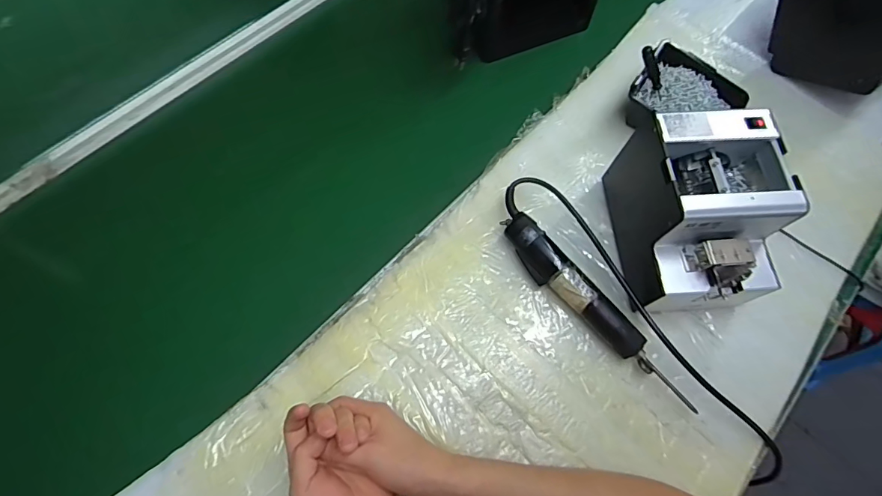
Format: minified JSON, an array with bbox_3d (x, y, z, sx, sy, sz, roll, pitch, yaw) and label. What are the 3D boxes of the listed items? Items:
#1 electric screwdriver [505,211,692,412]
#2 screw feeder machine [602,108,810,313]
[{"bbox_3d":[0.170,0.069,0.503,0.043,0.039,0.279,-37,72,-16],"label":"electric screwdriver"},{"bbox_3d":[0.281,-0.037,0.493,0.130,0.146,0.182,-1,67,-2],"label":"screw feeder machine"}]

